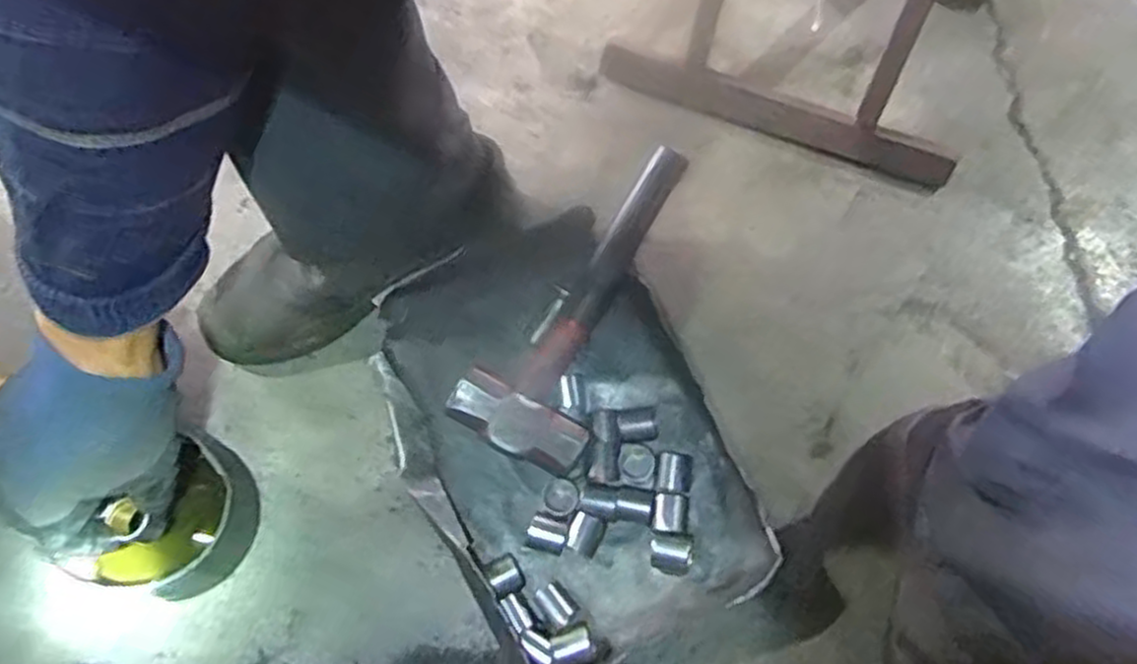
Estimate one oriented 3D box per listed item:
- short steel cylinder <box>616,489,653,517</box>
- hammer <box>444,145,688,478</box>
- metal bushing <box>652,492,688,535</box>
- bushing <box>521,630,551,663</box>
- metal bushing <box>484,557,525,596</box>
[{"bbox_3d":[0.048,0.124,0.554,0.025,0.016,0.016,13,69,3],"label":"short steel cylinder"},{"bbox_3d":[0.015,-0.024,0.582,0.096,0.050,0.255,30,85,9],"label":"hammer"},{"bbox_3d":[0.073,0.132,0.552,0.025,0.016,0.028,9,69,1],"label":"metal bushing"},{"bbox_3d":[-0.021,0.214,0.519,0.025,0.017,0.014,39,73,12],"label":"bushing"},{"bbox_3d":[-0.045,0.172,0.538,0.023,0.019,0.025,-28,73,-12],"label":"metal bushing"}]

